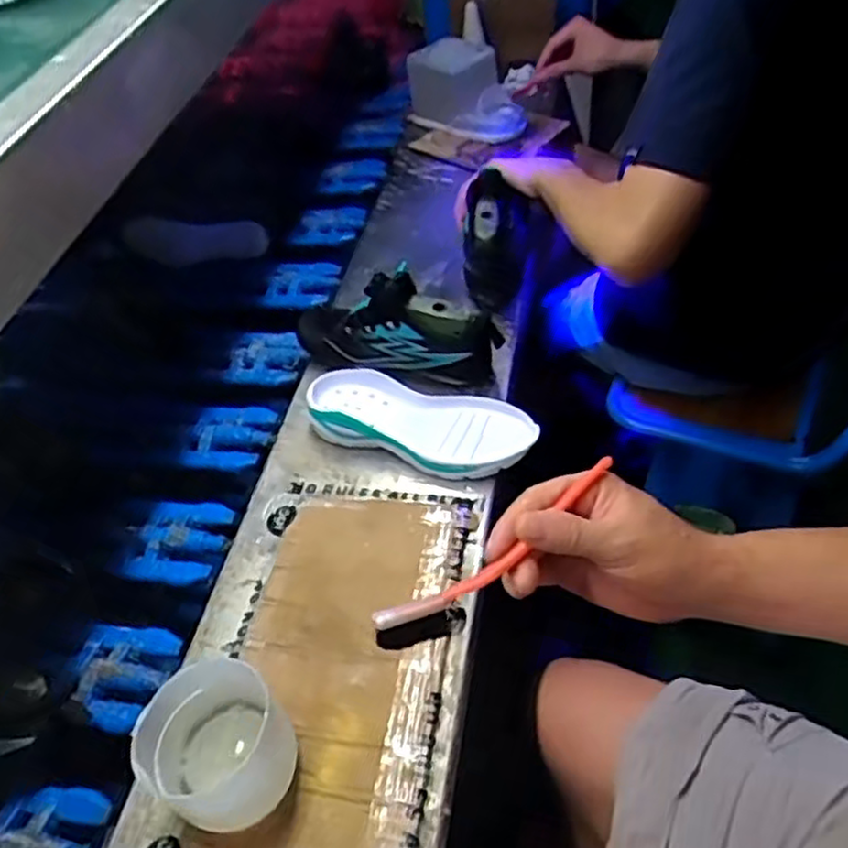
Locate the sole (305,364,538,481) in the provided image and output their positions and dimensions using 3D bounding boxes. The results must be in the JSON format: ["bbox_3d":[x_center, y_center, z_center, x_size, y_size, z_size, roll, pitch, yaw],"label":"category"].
[{"bbox_3d":[-0.006,0.003,0.743,0.227,0.047,0.085,16,51,15],"label":"sole"}]

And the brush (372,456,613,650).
[{"bbox_3d":[0.047,0.074,0.410,0.169,0.025,0.024,-32,56,-22],"label":"brush"}]

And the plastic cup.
[{"bbox_3d":[-0.150,0.224,0.521,0.087,0.086,0.078,-14,50,-11],"label":"plastic cup"}]

